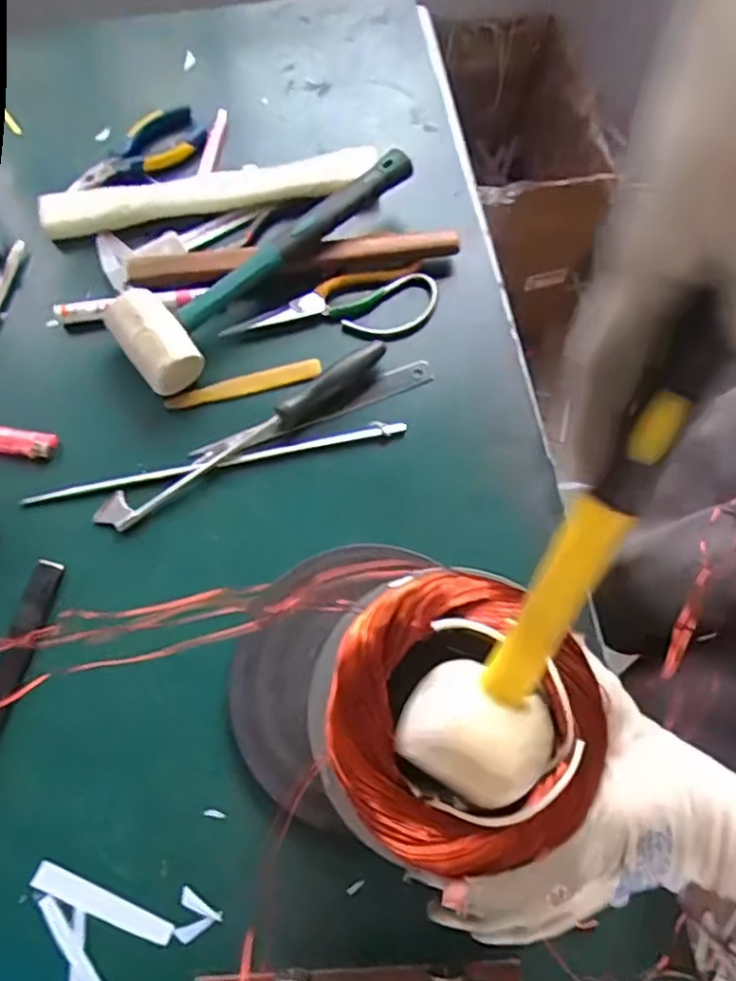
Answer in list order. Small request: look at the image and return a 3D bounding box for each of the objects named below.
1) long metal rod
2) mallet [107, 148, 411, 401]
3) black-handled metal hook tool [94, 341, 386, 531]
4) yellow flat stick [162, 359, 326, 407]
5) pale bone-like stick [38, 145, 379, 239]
[{"bbox_3d":[-0.119,-0.022,0.523,0.299,0.008,0.013,-11,73,-4],"label":"long metal rod"},{"bbox_3d":[-0.083,-0.192,0.553,0.281,0.048,0.083,-41,78,-12],"label":"mallet"},{"bbox_3d":[-0.094,-0.043,0.521,0.254,0.024,0.035,-33,76,-10],"label":"black-handled metal hook tool"},{"bbox_3d":[-0.101,-0.087,0.545,0.127,0.004,0.017,-15,74,-5],"label":"yellow flat stick"},{"bbox_3d":[-0.140,-0.262,0.584,0.289,0.023,0.041,-9,73,-3],"label":"pale bone-like stick"}]

